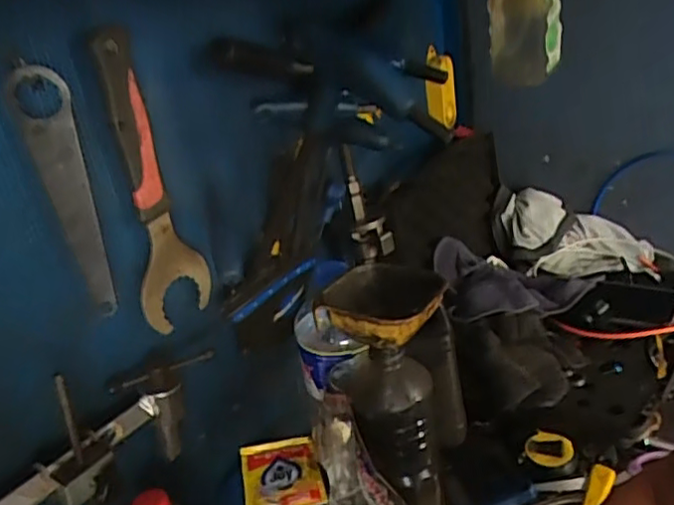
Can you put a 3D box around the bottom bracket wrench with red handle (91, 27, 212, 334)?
[{"bbox_3d":[-0.149,-0.054,0.520,0.009,0.248,0.070,14,30,36],"label":"bottom bracket wrench with red handle"}]

